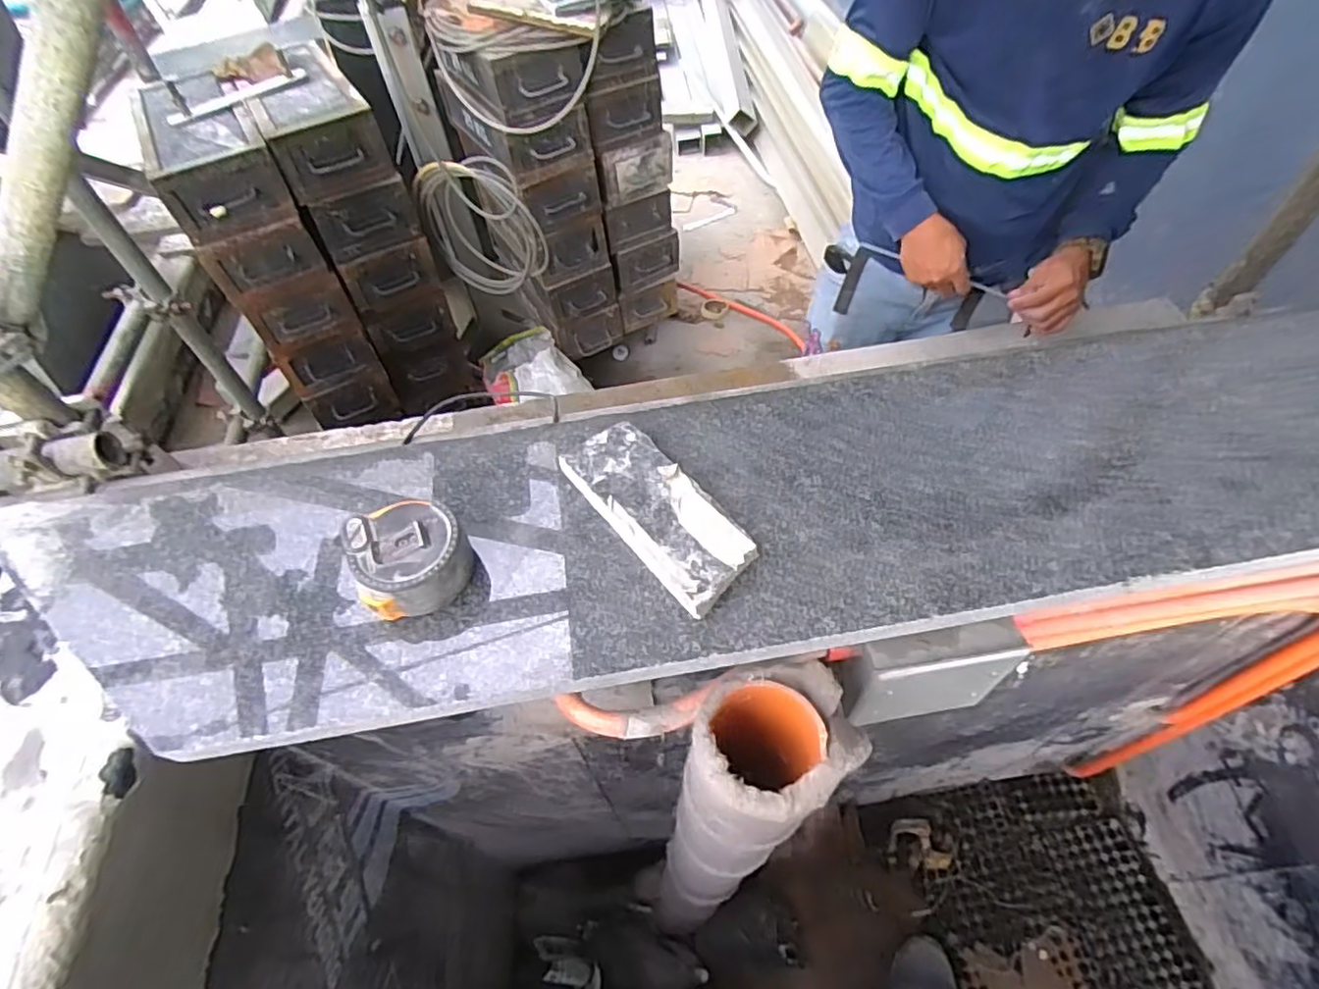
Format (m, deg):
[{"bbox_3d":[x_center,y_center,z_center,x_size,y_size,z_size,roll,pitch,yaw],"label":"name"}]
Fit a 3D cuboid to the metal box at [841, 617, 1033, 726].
[{"bbox_3d":[0.211,0.141,0.497,0.119,0.094,0.038,-9,55,-4],"label":"metal box"}]

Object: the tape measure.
[{"bbox_3d":[-0.154,0.040,0.400,0.066,0.038,0.068,-1,55,2],"label":"tape measure"}]

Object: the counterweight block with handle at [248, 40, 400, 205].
[{"bbox_3d":[-0.786,-0.863,1.428,0.216,0.138,0.522,-27,58,-15],"label":"counterweight block with handle"}]

